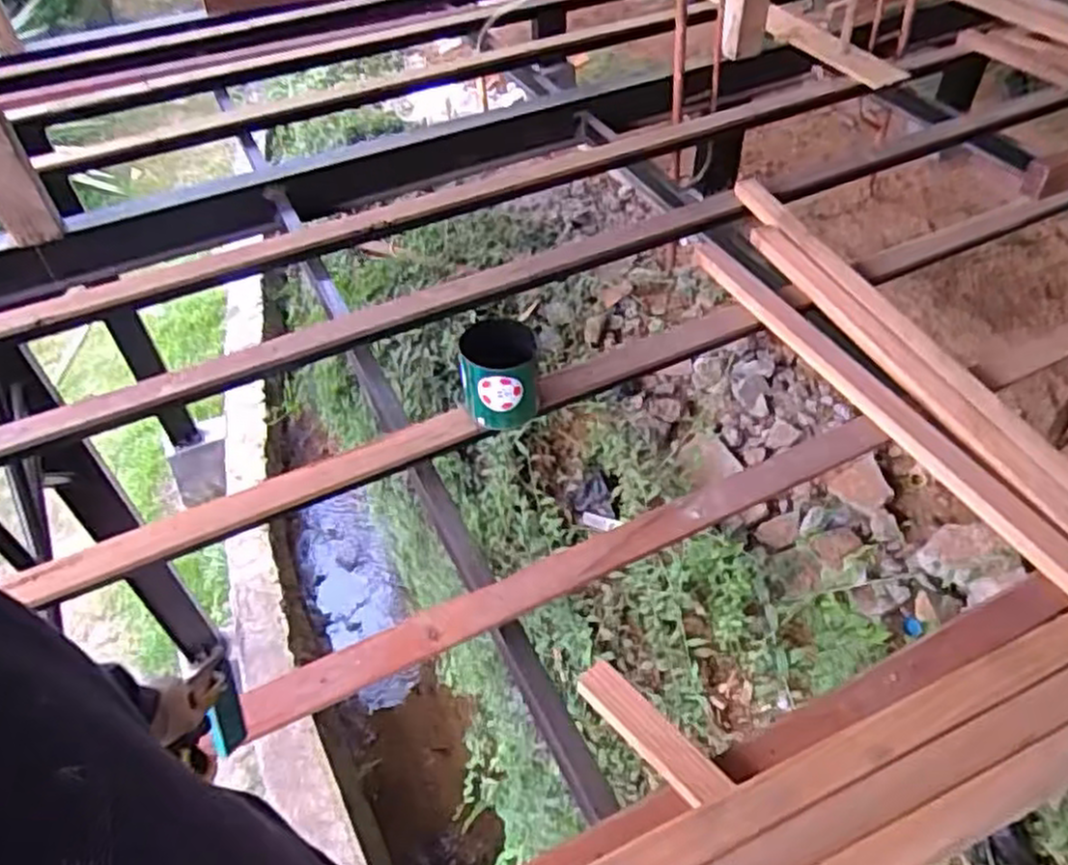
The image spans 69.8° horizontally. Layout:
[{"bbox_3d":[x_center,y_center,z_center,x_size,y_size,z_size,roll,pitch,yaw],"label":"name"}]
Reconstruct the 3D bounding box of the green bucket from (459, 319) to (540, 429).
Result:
[{"bbox_3d":[-0.084,-0.147,1.863,0.178,0.212,0.182,-1,47,1],"label":"green bucket"}]

